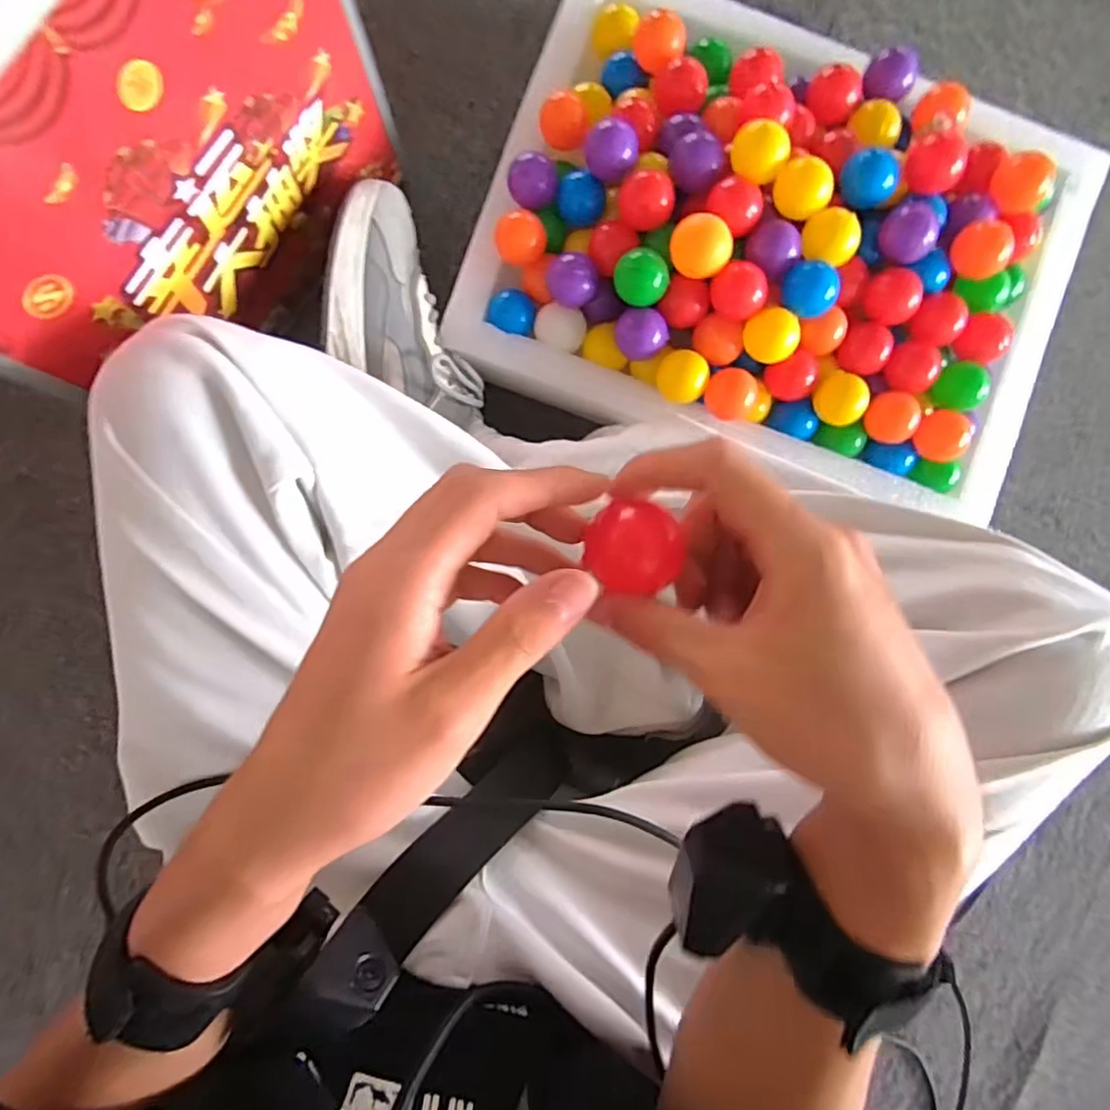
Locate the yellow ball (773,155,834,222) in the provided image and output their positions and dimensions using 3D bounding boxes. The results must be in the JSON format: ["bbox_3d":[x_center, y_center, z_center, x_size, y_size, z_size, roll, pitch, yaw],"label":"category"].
[{"bbox_3d":[0.166,-0.247,0.437,0.036,0.036,0.034,0,88,-1],"label":"yellow ball"}]

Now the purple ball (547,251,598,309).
[{"bbox_3d":[0.012,-0.195,0.450,0.034,0.031,0.037,0,88,-1],"label":"purple ball"}]

